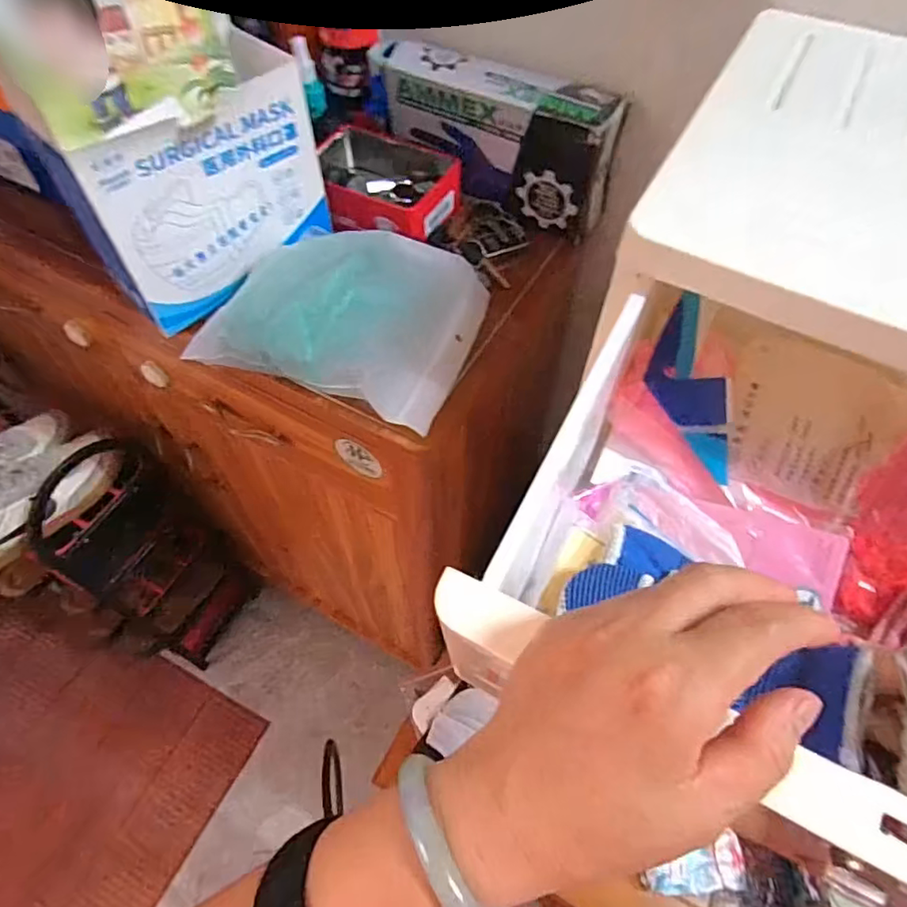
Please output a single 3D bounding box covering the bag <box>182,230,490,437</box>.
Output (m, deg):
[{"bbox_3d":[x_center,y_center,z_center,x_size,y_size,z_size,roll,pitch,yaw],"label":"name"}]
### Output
[{"bbox_3d":[-0.074,-0.132,0.498,0.209,0.073,0.195,25,61,14],"label":"bag"}]

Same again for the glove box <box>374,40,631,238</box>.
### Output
[{"bbox_3d":[0.038,-0.323,0.606,0.250,0.124,0.062,21,60,11],"label":"glove box"}]

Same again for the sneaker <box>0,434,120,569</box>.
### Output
[{"bbox_3d":[-0.611,0.064,0.834,0.117,0.086,0.256,31,62,17],"label":"sneaker"}]

